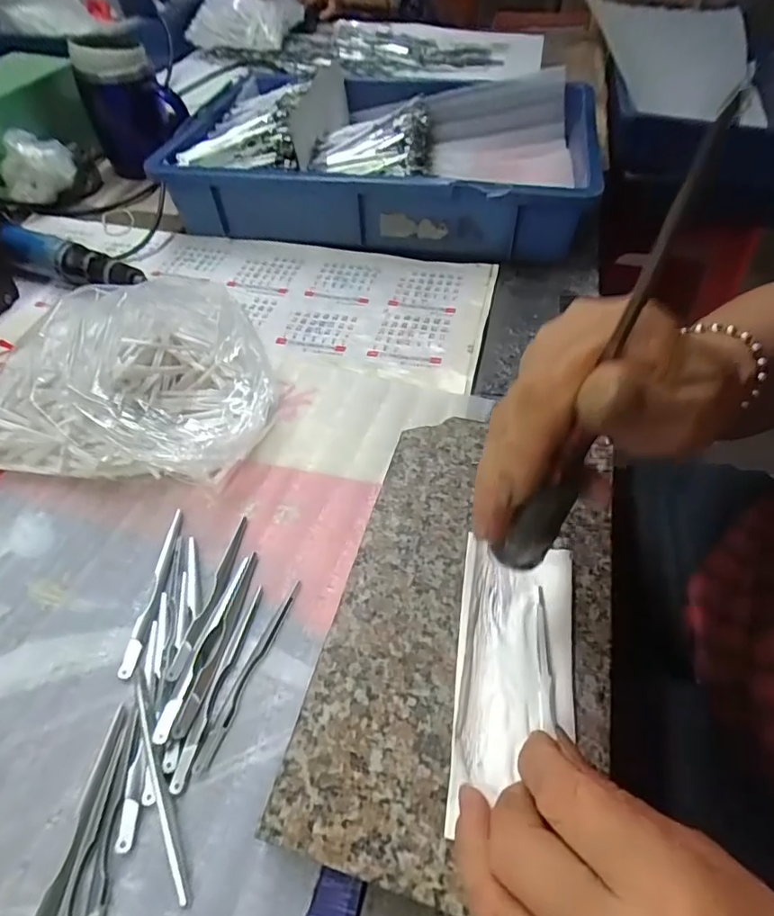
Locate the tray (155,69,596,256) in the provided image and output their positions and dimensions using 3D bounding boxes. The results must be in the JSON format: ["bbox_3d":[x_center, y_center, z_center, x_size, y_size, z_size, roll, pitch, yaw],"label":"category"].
[{"bbox_3d":[0.001,-0.337,0.585,0.447,0.095,0.310,12,52,10],"label":"tray"}]

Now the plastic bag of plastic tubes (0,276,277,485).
[{"bbox_3d":[-0.183,-0.054,0.360,0.211,0.077,0.132,1,51,2],"label":"plastic bag of plastic tubes"}]

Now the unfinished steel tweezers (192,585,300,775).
[{"bbox_3d":[-0.071,0.110,0.274,0.007,0.005,0.101,17,53,14],"label":"unfinished steel tweezers"}]

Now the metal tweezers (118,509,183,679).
[{"bbox_3d":[-0.135,0.075,0.306,0.010,0.004,0.102,2,51,2],"label":"metal tweezers"}]

